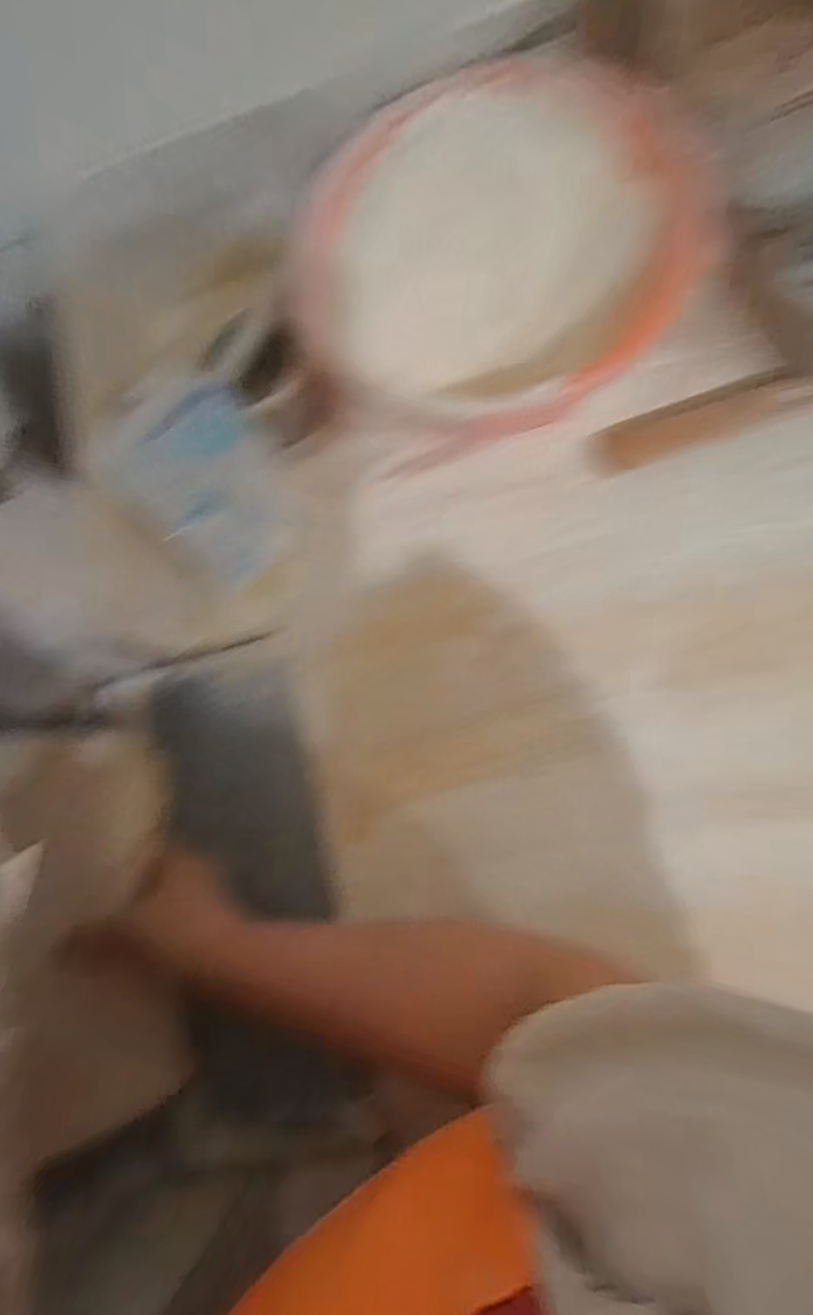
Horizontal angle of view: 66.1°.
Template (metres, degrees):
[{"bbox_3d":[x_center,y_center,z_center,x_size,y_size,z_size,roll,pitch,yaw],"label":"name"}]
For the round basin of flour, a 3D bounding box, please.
[{"bbox_3d":[0.066,-0.293,0.464,0.280,0.070,0.264,4,82,12],"label":"round basin of flour"}]

